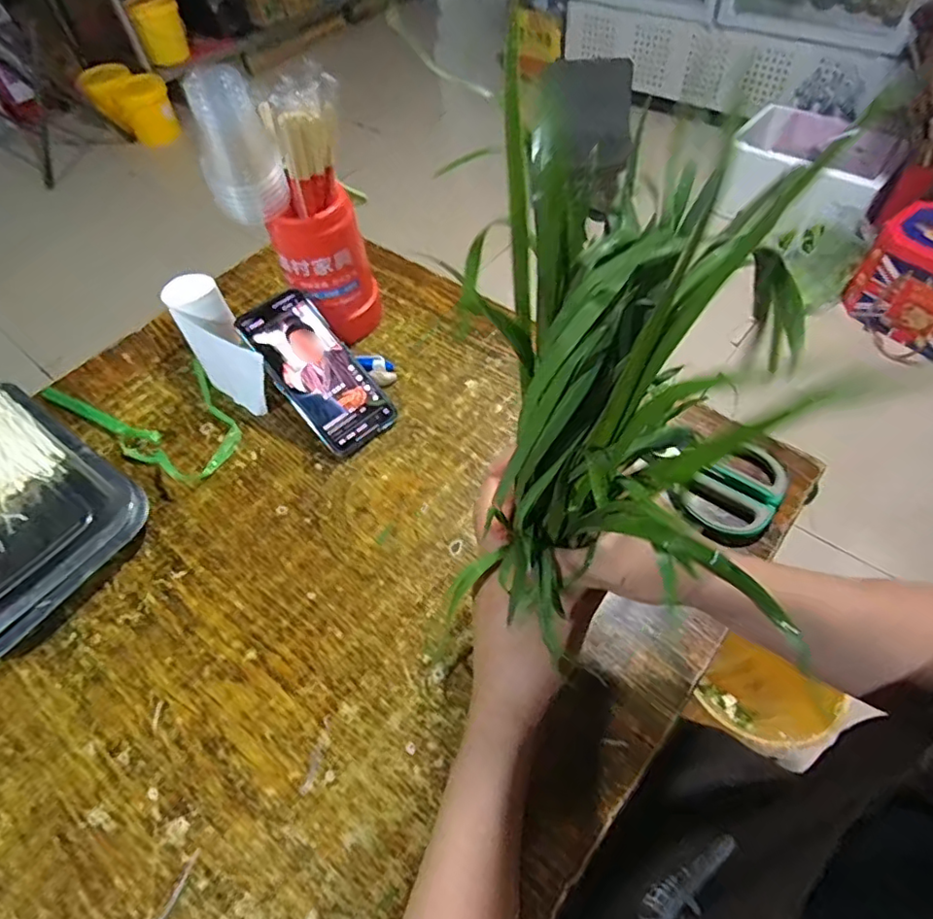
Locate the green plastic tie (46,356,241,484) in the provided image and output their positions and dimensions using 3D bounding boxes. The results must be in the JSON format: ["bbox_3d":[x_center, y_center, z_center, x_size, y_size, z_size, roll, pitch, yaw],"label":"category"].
[{"bbox_3d":[-0.332,-0.067,0.606,0.242,0.033,0.118,29,66,20],"label":"green plastic tie"}]

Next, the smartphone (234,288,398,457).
[{"bbox_3d":[-0.147,-0.088,0.575,0.078,0.009,0.170,-38,90,-24],"label":"smartphone"}]

